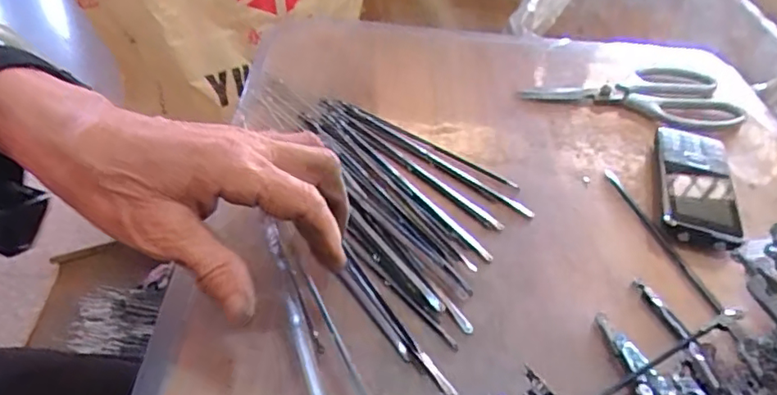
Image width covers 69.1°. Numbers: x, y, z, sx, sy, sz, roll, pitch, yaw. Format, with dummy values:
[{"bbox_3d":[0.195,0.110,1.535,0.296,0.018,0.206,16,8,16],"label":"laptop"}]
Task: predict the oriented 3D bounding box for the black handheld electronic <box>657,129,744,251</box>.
[{"bbox_3d":[0.227,-0.013,0.419,0.052,0.020,0.128,17,43,11],"label":"black handheld electronic"}]

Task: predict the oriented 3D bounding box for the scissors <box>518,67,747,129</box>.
[{"bbox_3d":[0.214,-0.098,0.514,0.187,0.016,0.093,4,42,-3],"label":"scissors"}]

